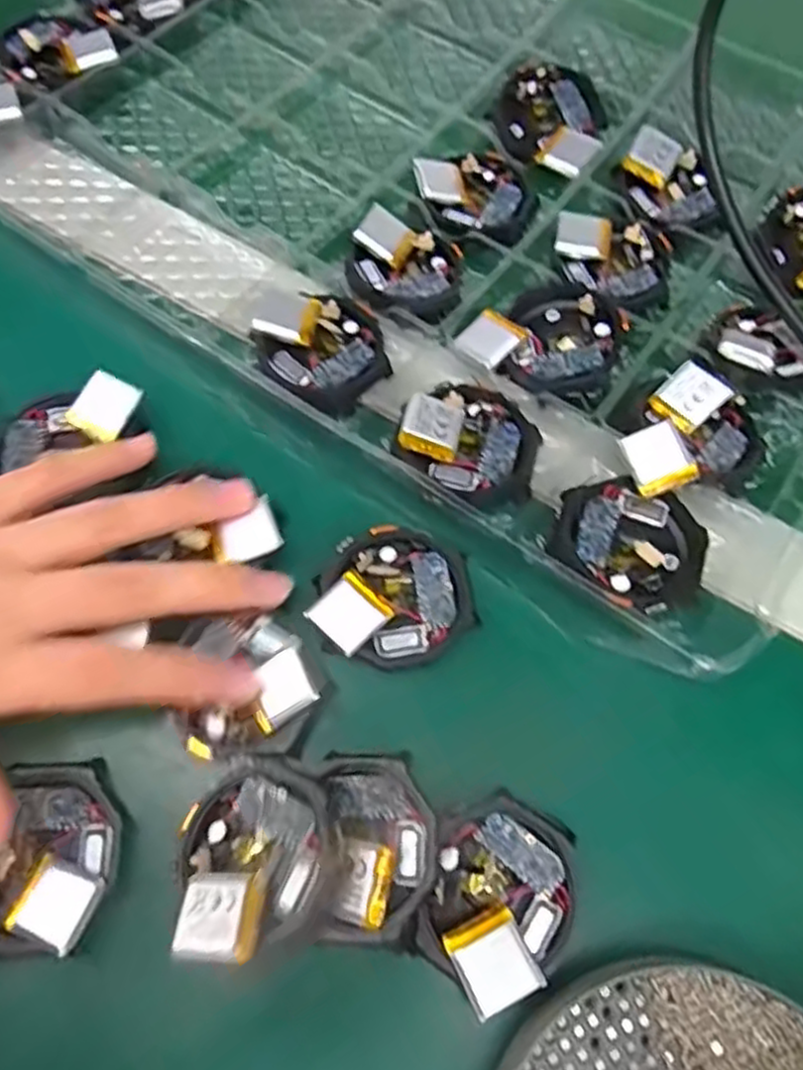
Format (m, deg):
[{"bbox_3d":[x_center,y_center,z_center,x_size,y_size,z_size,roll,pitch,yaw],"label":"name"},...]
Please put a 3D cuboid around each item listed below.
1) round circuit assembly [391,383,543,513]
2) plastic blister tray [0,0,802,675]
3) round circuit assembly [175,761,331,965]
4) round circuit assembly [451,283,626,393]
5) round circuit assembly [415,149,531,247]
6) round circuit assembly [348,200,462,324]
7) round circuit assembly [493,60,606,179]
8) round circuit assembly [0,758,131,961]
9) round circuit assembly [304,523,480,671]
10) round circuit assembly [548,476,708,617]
[{"bbox_3d":[0.027,-0.034,0.274,0.052,0.012,0.046,36,70,12],"label":"round circuit assembly"},{"bbox_3d":[0.017,-0.173,0.333,0.435,0.019,0.288,33,69,10],"label":"plastic blister tray"},{"bbox_3d":[-0.043,0.095,0.218,0.045,0.018,0.049,1,67,-3],"label":"round circuit assembly"},{"bbox_3d":[0.059,-0.081,0.295,0.056,0.013,0.050,31,69,10],"label":"round circuit assembly"},{"bbox_3d":[0.034,-0.150,0.334,0.047,0.013,0.050,1,67,-3],"label":"round circuit assembly"},{"bbox_3d":[0.001,-0.112,0.309,0.045,0.015,0.052,0,67,-3],"label":"round circuit assembly"},{"bbox_3d":[0.070,-0.197,0.347,0.051,0.015,0.060,13,67,2],"label":"round circuit assembly"},{"bbox_3d":[-0.108,0.095,0.219,0.050,0.010,0.052,1,67,-3],"label":"round circuit assembly"},{"bbox_3d":[-0.003,0.021,0.256,0.054,0.012,0.048,-7,67,-6],"label":"round circuit assembly"},{"bbox_3d":[0.081,0.003,0.260,0.052,0.017,0.047,22,67,6],"label":"round circuit assembly"}]

